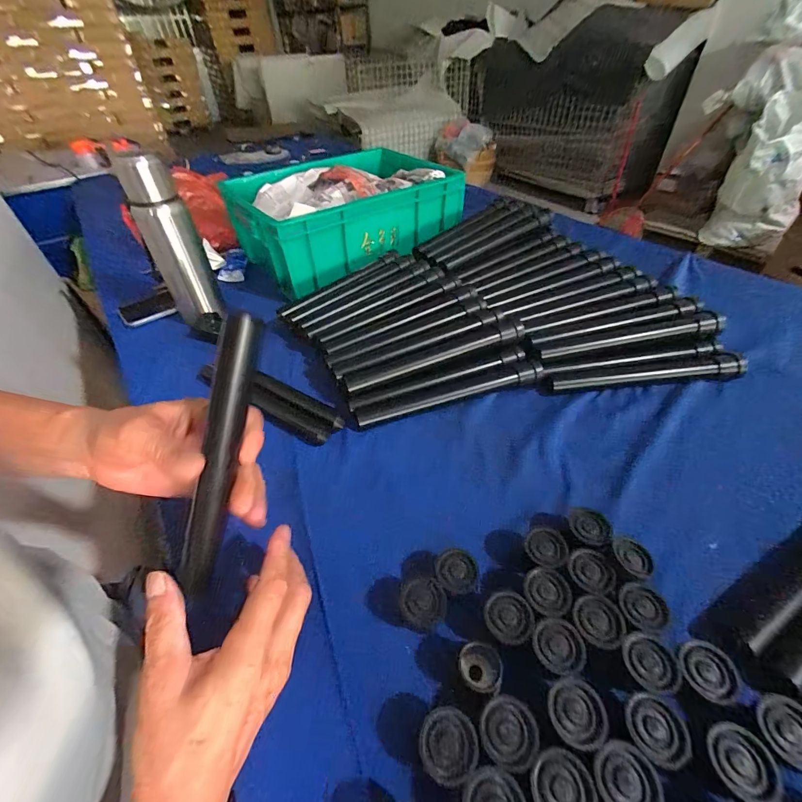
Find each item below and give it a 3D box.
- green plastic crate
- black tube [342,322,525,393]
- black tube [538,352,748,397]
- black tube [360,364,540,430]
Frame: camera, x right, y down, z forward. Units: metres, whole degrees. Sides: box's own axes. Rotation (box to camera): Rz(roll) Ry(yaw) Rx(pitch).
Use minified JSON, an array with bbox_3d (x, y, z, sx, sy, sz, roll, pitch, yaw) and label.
[{"bbox_3d":[-0.108,-0.379,0.745,0.386,0.118,0.324,-29,50,-23],"label":"green plastic crate"},{"bbox_3d":[0.047,-0.059,0.485,0.245,0.026,0.026,-16,46,-12],"label":"black tube"},{"bbox_3d":[0.307,-0.033,0.478,0.251,0.029,0.032,-6,45,-2],"label":"black tube"},{"bbox_3d":[0.063,-0.008,0.474,0.243,0.023,0.025,-13,45,-10],"label":"black tube"}]

